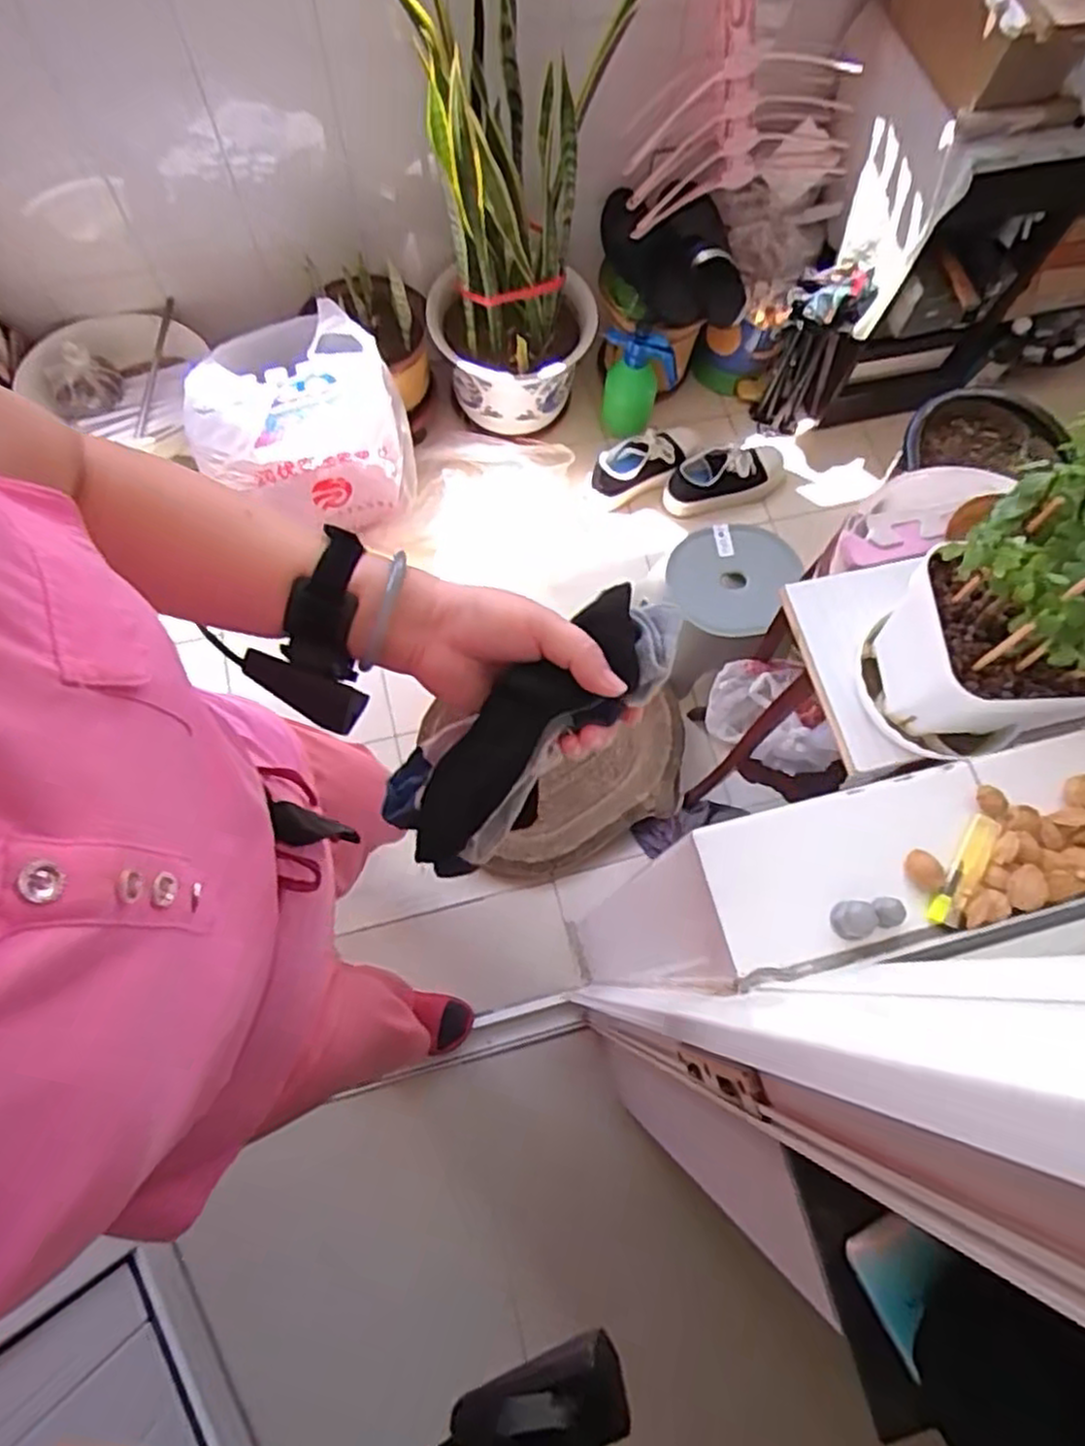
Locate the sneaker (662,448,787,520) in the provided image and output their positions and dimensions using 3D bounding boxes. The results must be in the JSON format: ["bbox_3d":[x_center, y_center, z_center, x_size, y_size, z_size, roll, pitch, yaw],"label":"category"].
[{"bbox_3d":[0.378,-0.505,1.542,0.270,0.086,0.103,-20,72,-10],"label":"sneaker"}]

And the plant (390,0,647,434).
[{"bbox_3d":[0.012,-0.918,1.217,0.471,0.820,0.340,-38,76,-15],"label":"plant"}]

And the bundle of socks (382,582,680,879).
[{"bbox_3d":[-0.010,0.003,0.430,0.205,0.056,0.080,-42,76,13],"label":"bundle of socks"}]

